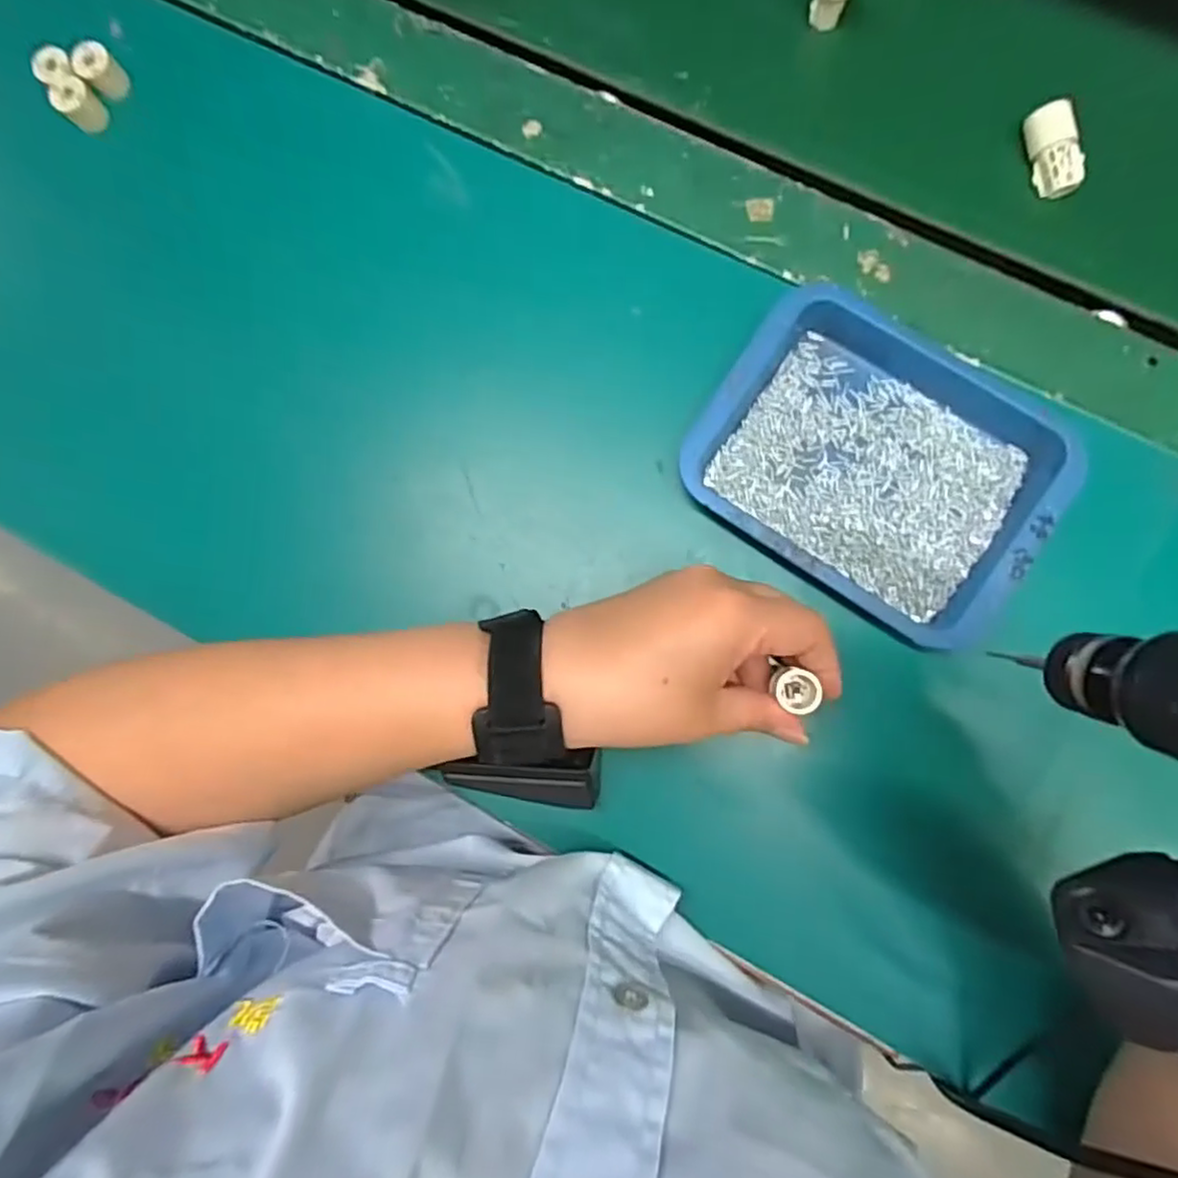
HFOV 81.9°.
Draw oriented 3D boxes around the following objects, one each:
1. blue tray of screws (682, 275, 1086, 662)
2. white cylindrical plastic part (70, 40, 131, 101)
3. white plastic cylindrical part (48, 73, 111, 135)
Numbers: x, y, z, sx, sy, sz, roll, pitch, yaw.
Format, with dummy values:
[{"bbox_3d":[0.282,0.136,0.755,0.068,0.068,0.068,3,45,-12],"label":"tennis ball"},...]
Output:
[{"bbox_3d":[0.135,-0.061,0.318,0.155,0.024,0.128,33,87,6],"label":"blue tray of screws"},{"bbox_3d":[-0.264,-0.280,0.367,0.020,0.018,0.019,0,84,4],"label":"white cylindrical plastic part"},{"bbox_3d":[-0.277,-0.263,0.369,0.022,0.016,0.019,43,88,7],"label":"white plastic cylindrical part"}]

